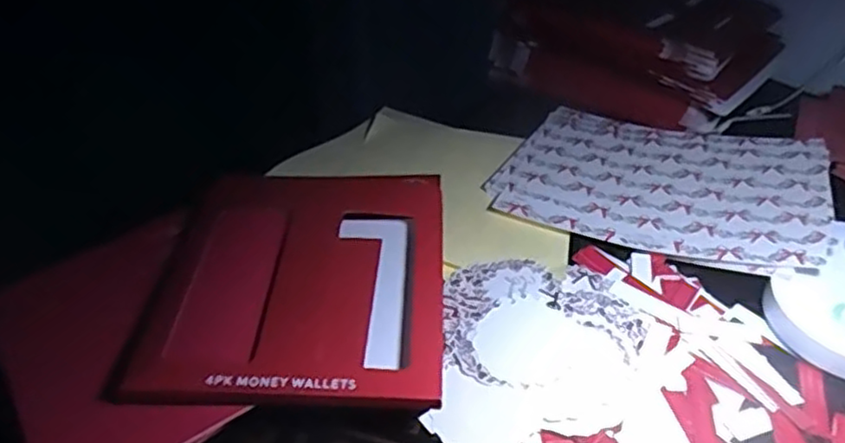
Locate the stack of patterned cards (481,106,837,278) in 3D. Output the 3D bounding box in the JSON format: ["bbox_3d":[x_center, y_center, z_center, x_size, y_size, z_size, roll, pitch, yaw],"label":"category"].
[{"bbox_3d":[0.215,-0.042,0.606,0.268,0.023,0.196,19,43,22],"label":"stack of patterned cards"}]

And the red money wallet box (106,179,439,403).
[{"bbox_3d":[-0.086,0.036,0.478,0.197,0.018,0.221,4,40,-2],"label":"red money wallet box"}]

